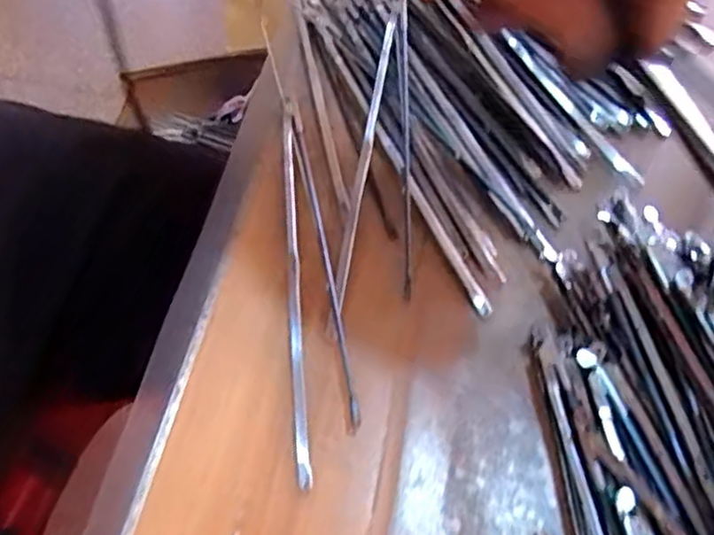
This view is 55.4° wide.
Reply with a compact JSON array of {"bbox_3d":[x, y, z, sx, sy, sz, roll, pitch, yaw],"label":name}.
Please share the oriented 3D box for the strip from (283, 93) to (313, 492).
[{"bbox_3d":[-0.027,0.001,0.289,0.008,0.008,0.178,-4,60,-2],"label":"strip"}]

